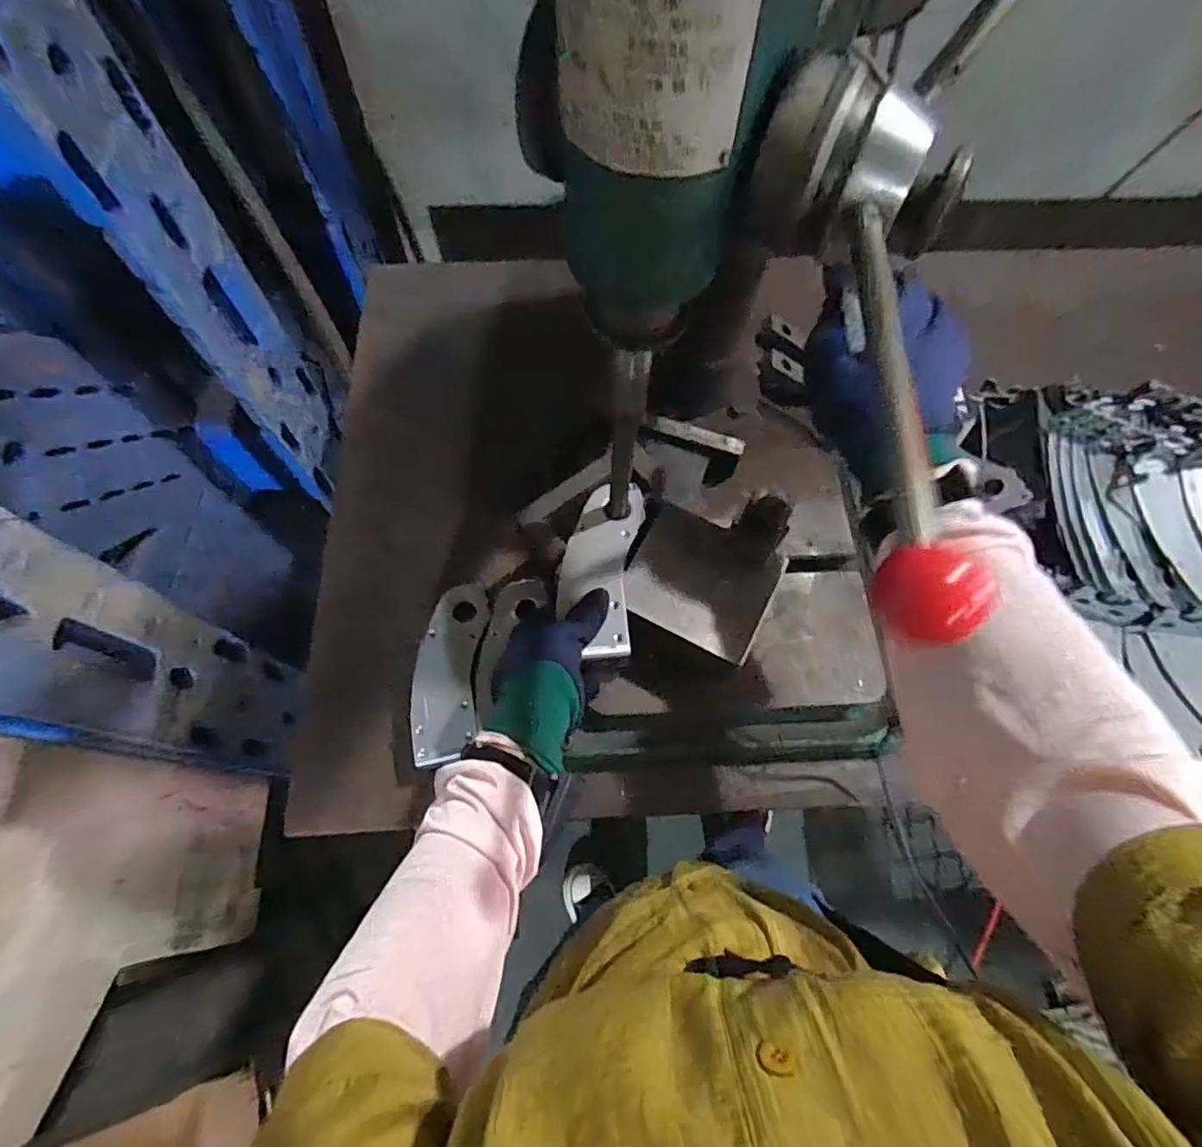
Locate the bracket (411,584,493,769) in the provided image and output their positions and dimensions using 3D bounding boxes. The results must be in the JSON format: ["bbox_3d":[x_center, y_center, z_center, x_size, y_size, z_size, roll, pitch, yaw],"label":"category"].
[{"bbox_3d":[-0.152,0.097,0.586,0.071,0.012,0.177,4,68,1],"label":"bracket"}]

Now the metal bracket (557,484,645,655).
[{"bbox_3d":[-0.001,-0.006,0.529,0.069,0.010,0.164,4,68,1],"label":"metal bracket"}]

